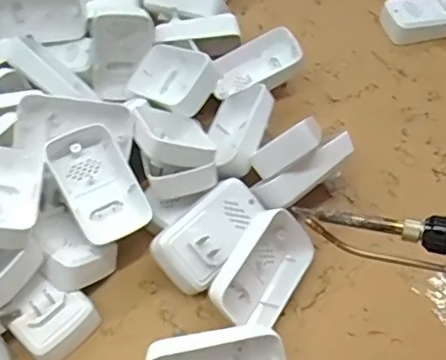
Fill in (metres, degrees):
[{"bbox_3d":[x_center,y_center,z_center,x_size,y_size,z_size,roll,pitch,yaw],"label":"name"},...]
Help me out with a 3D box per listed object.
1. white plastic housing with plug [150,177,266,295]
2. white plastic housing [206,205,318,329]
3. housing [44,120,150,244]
[{"bbox_3d":[-0.008,0.042,0.458,0.093,0.023,0.052,-43,89,-21],"label":"white plastic housing with plug"},{"bbox_3d":[0.032,0.071,0.446,0.052,0.045,0.091,28,59,21],"label":"white plastic housing"},{"bbox_3d":[-0.106,0.004,0.476,0.058,0.026,0.099,-26,82,-28],"label":"housing"}]

